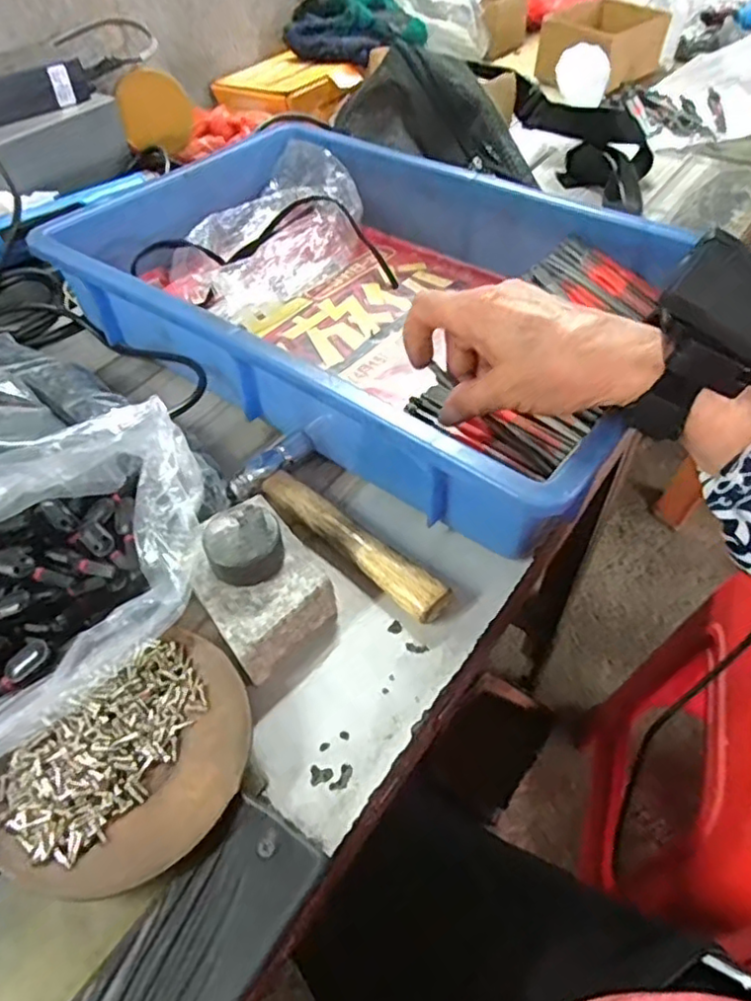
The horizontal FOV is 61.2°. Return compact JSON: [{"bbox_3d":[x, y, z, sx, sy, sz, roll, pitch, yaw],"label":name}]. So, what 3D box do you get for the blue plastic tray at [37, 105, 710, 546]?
[{"bbox_3d":[-0.018,-0.166,0.474,0.463,0.068,0.284,28,55,24],"label":"blue plastic tray"}]

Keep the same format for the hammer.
[{"bbox_3d":[-0.014,0.009,0.373,0.152,0.022,0.062,30,56,25],"label":"hammer"}]

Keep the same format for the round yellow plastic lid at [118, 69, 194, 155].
[{"bbox_3d":[-0.211,-0.378,0.616,0.071,0.068,0.007,-28,39,-25],"label":"round yellow plastic lid"}]

